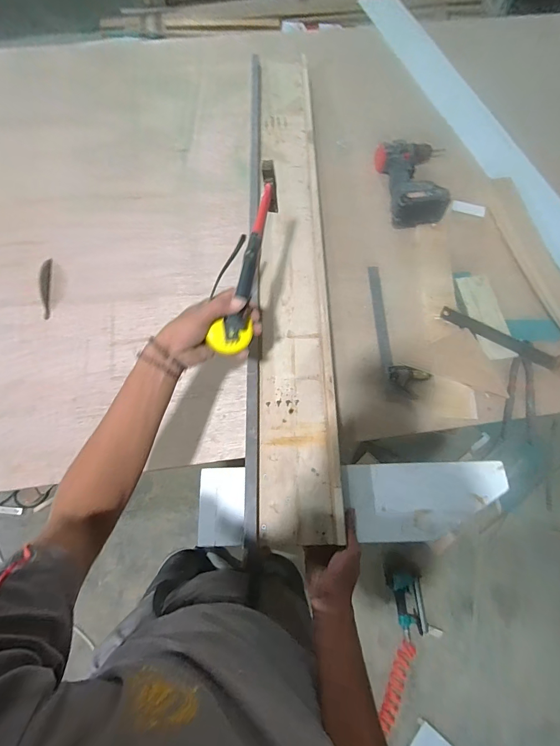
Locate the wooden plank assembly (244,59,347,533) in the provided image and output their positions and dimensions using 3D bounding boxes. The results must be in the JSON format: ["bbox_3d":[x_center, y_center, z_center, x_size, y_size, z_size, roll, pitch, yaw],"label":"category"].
[{"bbox_3d":[0.015,-0.274,0.715,0.156,0.034,1.143,0,68,-1],"label":"wooden plank assembly"}]

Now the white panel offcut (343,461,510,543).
[{"bbox_3d":[0.241,0.208,0.546,0.258,0.016,0.117,-1,74,-2],"label":"white panel offcut"}]

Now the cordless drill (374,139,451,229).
[{"bbox_3d":[0.339,-0.479,0.811,0.166,0.091,0.256,-3,73,0],"label":"cordless drill"}]

